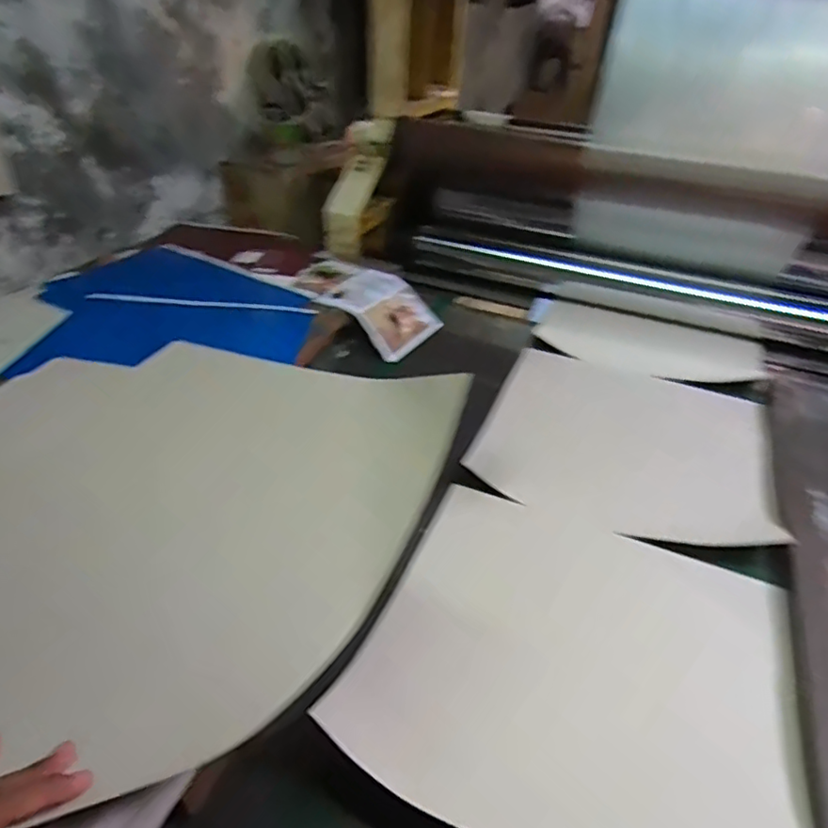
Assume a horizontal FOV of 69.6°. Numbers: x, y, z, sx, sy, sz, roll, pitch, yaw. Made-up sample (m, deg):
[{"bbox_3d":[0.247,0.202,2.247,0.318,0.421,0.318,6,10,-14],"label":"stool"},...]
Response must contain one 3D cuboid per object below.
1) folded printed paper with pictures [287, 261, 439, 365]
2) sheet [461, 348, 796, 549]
[{"bbox_3d":[-0.107,-0.245,1.235,0.312,0.055,0.200,34,47,9],"label":"folded printed paper with pictures"},{"bbox_3d":[0.344,0.027,0.979,0.426,0.035,0.455,16,39,14],"label":"sheet"}]

